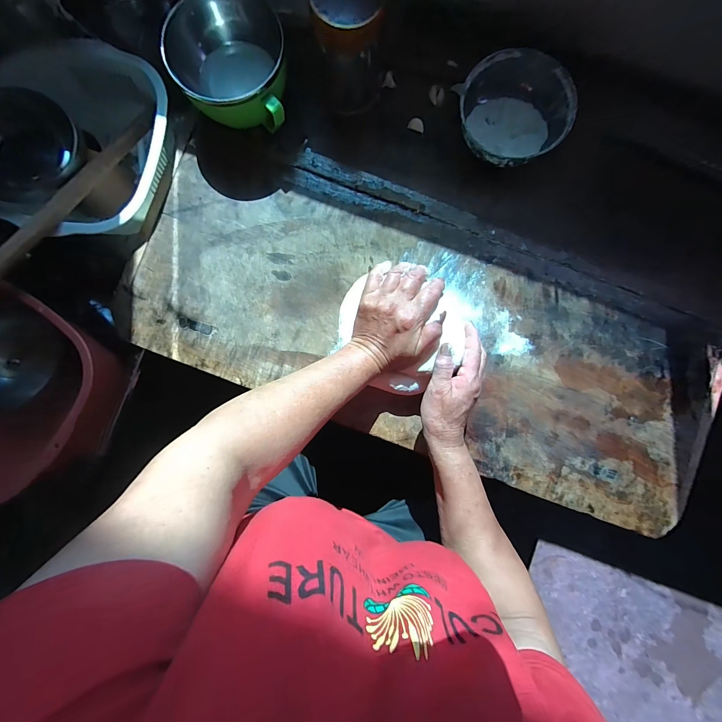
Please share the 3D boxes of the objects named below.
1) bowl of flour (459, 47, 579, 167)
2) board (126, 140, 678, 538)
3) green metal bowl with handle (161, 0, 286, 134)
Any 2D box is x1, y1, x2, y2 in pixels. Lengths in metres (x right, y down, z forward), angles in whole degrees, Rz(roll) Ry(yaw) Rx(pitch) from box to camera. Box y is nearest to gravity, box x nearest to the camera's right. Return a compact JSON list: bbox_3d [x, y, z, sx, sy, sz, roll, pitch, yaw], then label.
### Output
[{"bbox_3d":[0.204,-0.331,0.431,0.140,0.045,0.136,0,87,1],"label":"bowl of flour"},{"bbox_3d":[0.071,-0.056,0.440,0.765,0.012,0.325,22,87,2],"label":"board"},{"bbox_3d":[-0.160,-0.363,0.407,0.142,0.086,0.143,1,87,1],"label":"green metal bowl with handle"}]

